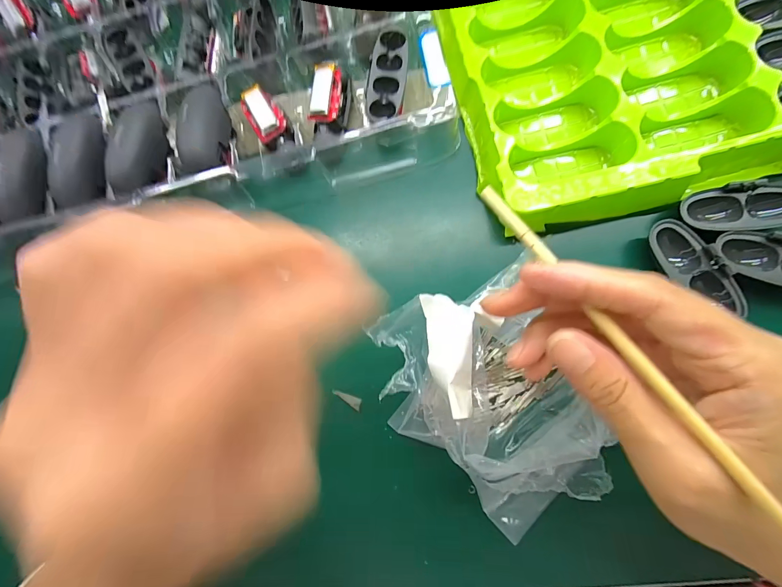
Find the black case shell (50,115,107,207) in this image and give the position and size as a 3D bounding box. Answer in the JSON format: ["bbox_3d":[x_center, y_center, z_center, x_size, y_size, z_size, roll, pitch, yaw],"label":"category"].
[{"bbox_3d":[-0.204,-0.087,0.236,0.028,0.010,0.061,-11,82,4],"label":"black case shell"}]

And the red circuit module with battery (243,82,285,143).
[{"bbox_3d":[-0.084,-0.118,0.240,0.021,0.011,0.033,-34,81,0],"label":"red circuit module with battery"}]

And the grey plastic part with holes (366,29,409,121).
[{"bbox_3d":[-0.002,-0.139,0.233,0.024,0.006,0.059,3,83,6],"label":"grey plastic part with holes"}]

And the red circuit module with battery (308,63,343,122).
[{"bbox_3d":[-0.041,-0.129,0.235,0.018,0.008,0.036,6,83,6],"label":"red circuit module with battery"}]

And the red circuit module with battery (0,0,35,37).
[{"bbox_3d":[-0.288,-0.214,0.279,0.020,0.004,0.042,-39,81,-1],"label":"red circuit module with battery"}]

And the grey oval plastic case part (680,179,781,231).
[{"bbox_3d":[0.205,-0.050,0.209,0.067,0.009,0.026,-5,82,5],"label":"grey oval plastic case part"}]

